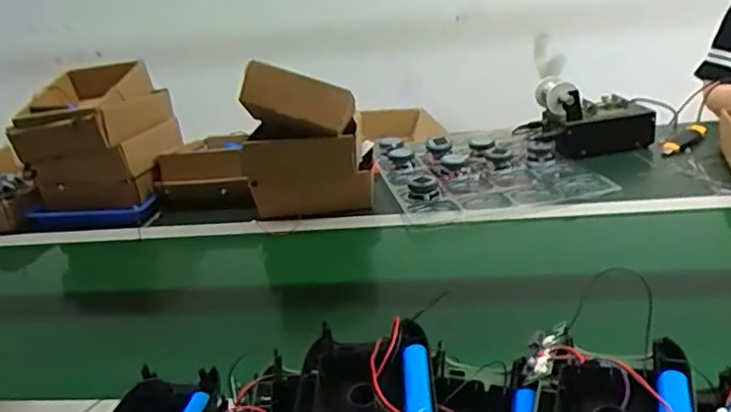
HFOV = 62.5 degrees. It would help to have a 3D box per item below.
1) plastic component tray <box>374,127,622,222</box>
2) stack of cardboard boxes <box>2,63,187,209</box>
[{"bbox_3d":[0.218,-0.072,1.146,0.372,0.050,0.375,-9,24,-4],"label":"plastic component tray"},{"bbox_3d":[-0.515,-0.138,1.175,0.232,0.214,0.218,-2,24,11],"label":"stack of cardboard boxes"}]

